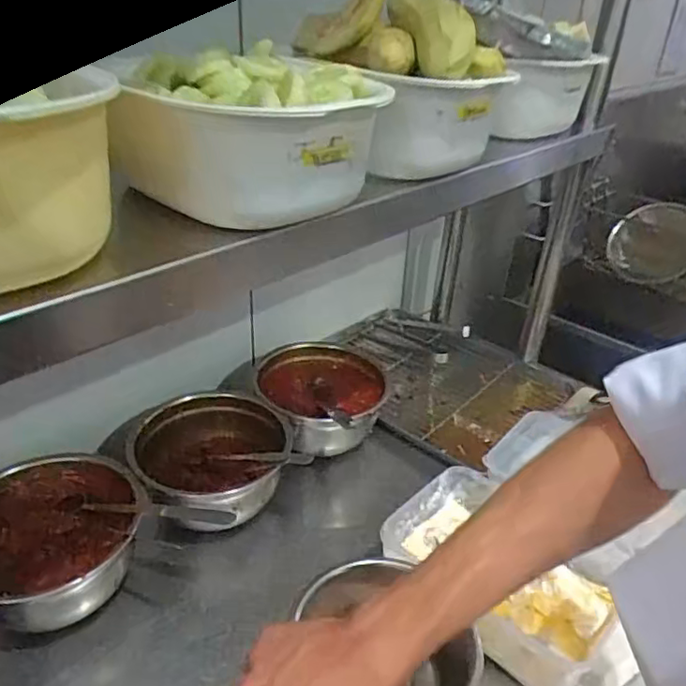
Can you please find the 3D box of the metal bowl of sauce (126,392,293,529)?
[{"bbox_3d":[-0.167,0.158,0.762,0.188,0.107,0.181,2,30,-1],"label":"metal bowl of sauce"}]

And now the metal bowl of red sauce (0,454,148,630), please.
[{"bbox_3d":[-0.305,0.221,0.645,0.183,0.107,0.183,2,30,-1],"label":"metal bowl of red sauce"}]

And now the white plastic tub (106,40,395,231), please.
[{"bbox_3d":[-0.074,-0.162,0.479,0.187,0.100,0.198,0,30,-4],"label":"white plastic tub"}]

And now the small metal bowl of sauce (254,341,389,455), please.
[{"bbox_3d":[-0.031,0.081,0.884,0.177,0.087,0.197,0,30,-3],"label":"small metal bowl of sauce"}]

